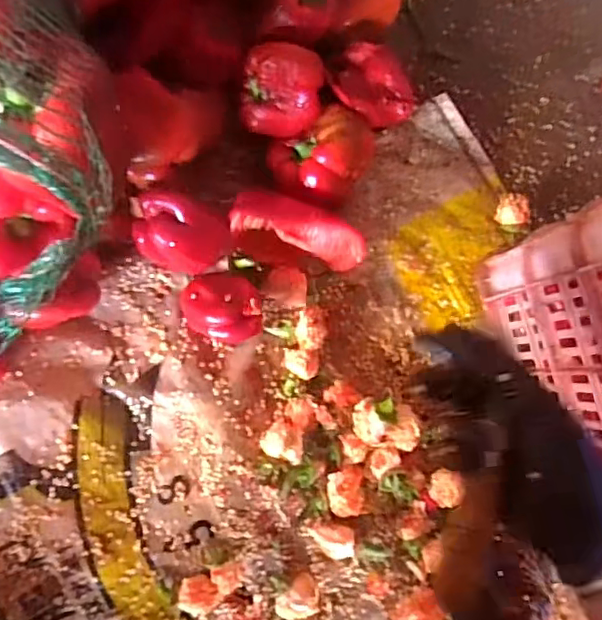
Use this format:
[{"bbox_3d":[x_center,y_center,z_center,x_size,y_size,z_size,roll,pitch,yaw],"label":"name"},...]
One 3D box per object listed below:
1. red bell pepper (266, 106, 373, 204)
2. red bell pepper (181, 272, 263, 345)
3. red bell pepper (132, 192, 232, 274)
[{"bbox_3d":[0.020,-0.151,0.577,0.090,0.063,0.102,38,81,-2],"label":"red bell pepper"},{"bbox_3d":[-0.074,-0.002,0.538,0.075,0.062,0.062,16,82,-5],"label":"red bell pepper"},{"bbox_3d":[-0.111,-0.066,0.539,0.079,0.074,0.063,22,82,-4],"label":"red bell pepper"}]

